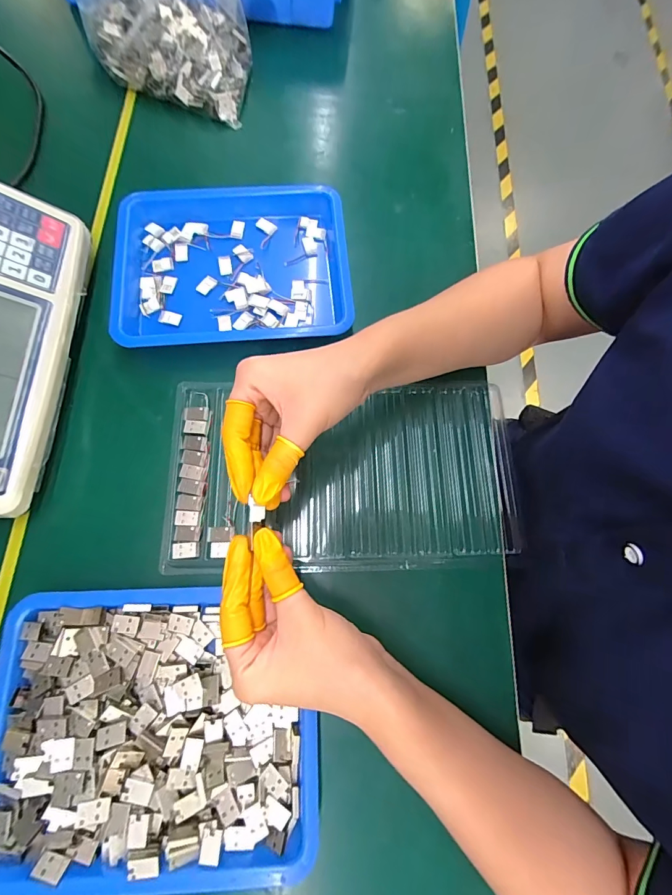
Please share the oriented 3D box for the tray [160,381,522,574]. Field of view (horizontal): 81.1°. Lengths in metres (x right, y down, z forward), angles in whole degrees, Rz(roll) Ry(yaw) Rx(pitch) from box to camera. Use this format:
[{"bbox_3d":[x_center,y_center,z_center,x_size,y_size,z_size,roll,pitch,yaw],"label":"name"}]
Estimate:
[{"bbox_3d":[0.007,0.020,0.339,0.291,0.012,0.155,-1,73,-3],"label":"tray"}]

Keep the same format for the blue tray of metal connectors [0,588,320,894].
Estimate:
[{"bbox_3d":[-0.124,0.188,0.268,0.216,0.030,0.167,-1,73,-3],"label":"blue tray of metal connectors"}]

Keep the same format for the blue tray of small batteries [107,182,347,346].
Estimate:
[{"bbox_3d":[-0.100,-0.172,0.376,0.221,0.026,0.166,-4,73,-4],"label":"blue tray of small batteries"}]

